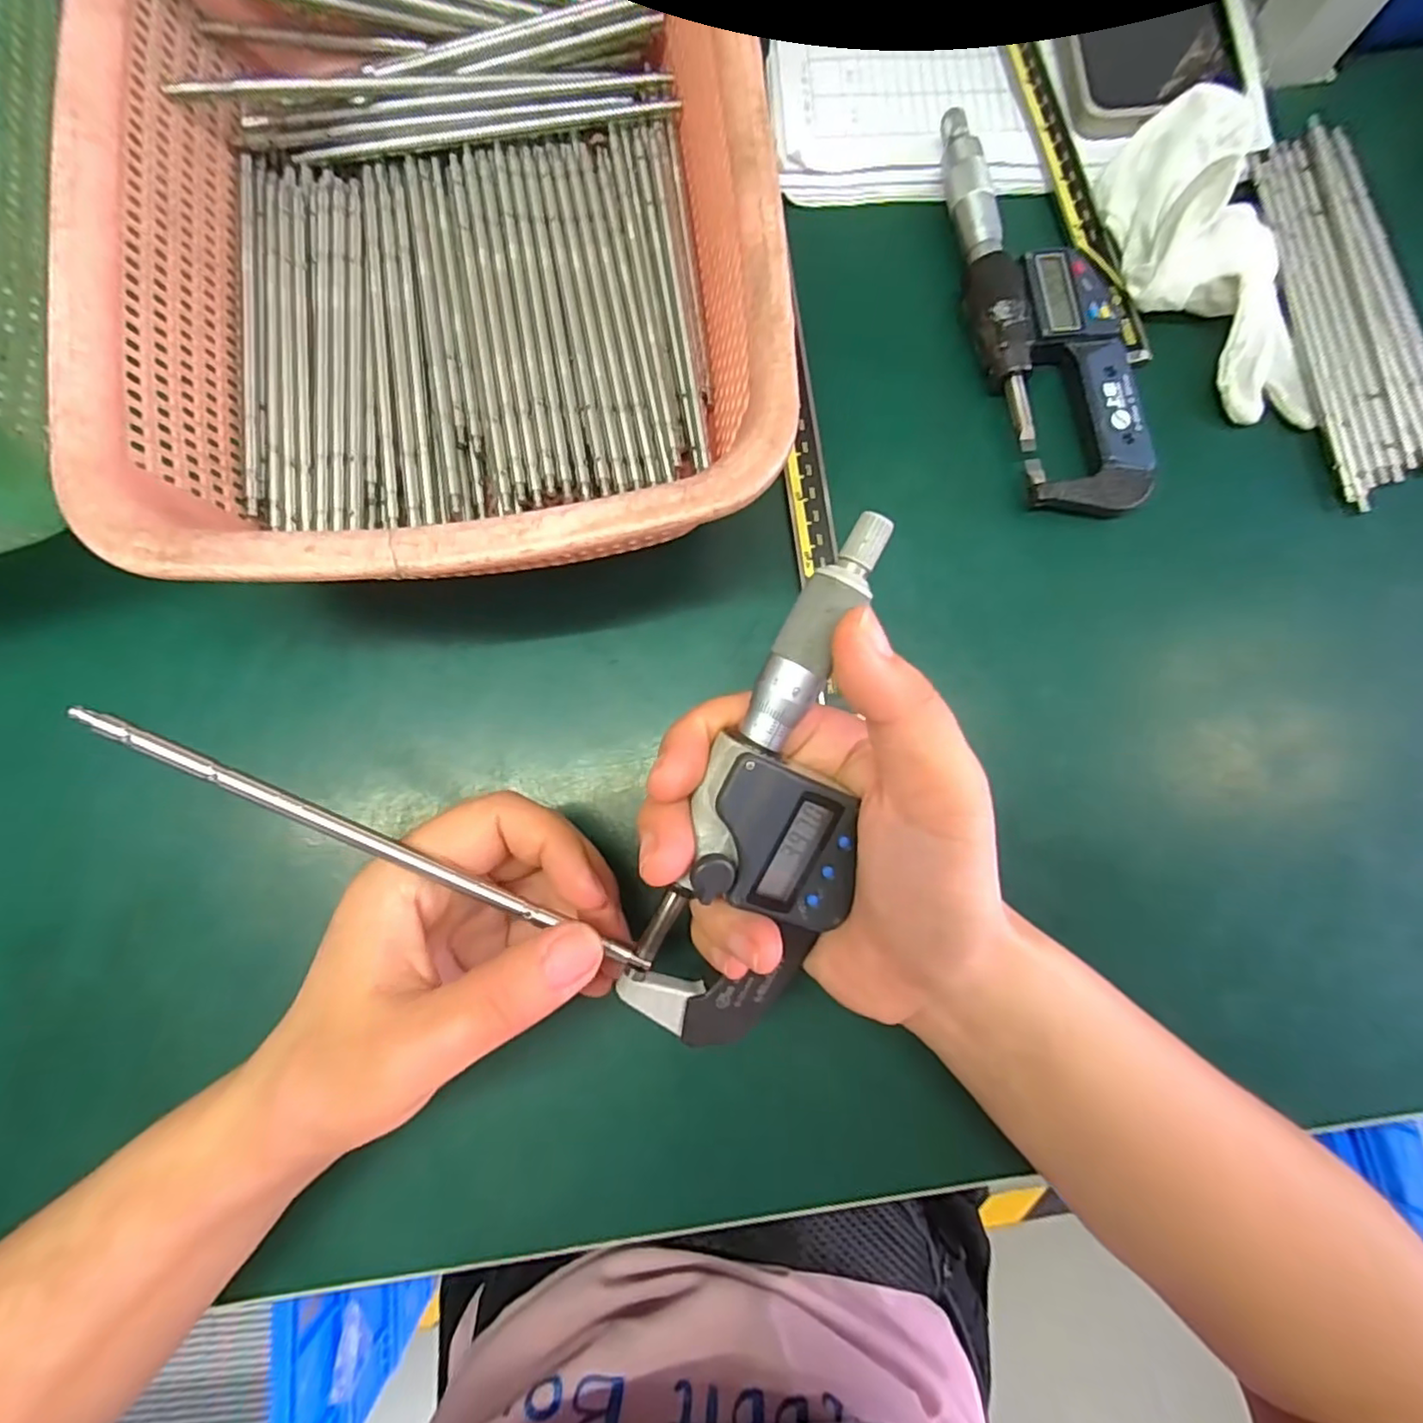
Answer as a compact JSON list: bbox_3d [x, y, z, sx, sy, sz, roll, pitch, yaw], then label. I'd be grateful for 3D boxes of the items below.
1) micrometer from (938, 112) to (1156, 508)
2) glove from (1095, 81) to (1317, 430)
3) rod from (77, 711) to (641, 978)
[{"bbox_3d":[0.138,-0.165,0.266,0.062,0.019,0.172,-6,86,-2],"label":"micrometer"},{"bbox_3d":[0.209,-0.186,0.259,0.066,0.022,0.138,-14,82,-3],"label":"glove"},{"bbox_3d":[-0.095,0.035,0.176,0.152,0.006,0.005,27,85,-8],"label":"rod"}]

